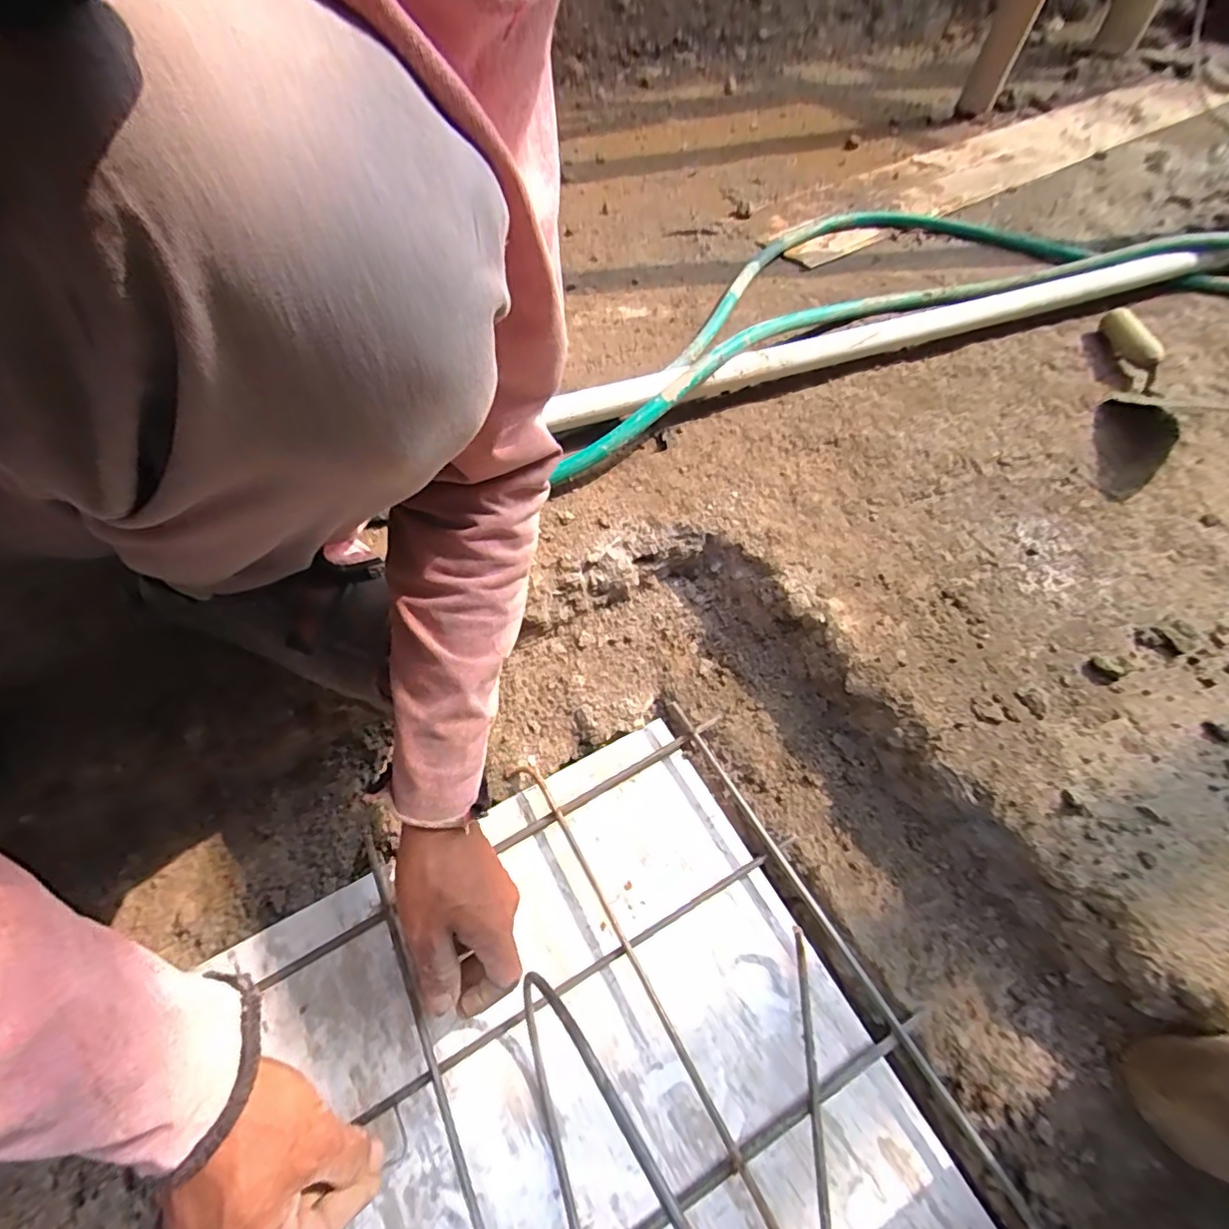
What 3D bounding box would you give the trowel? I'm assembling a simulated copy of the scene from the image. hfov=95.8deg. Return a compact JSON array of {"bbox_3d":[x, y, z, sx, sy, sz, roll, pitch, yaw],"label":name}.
[{"bbox_3d":[0.593,-0.248,0.622,0.085,0.047,0.358,22,57,15],"label":"trowel"}]

